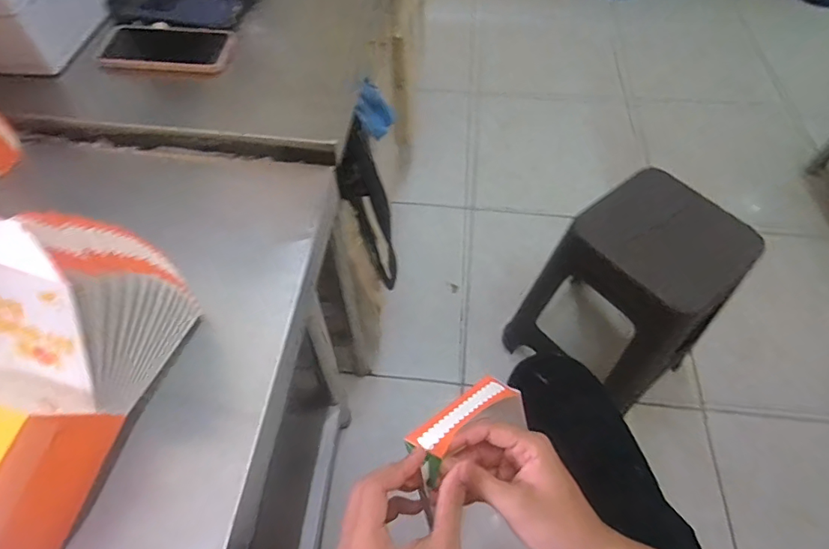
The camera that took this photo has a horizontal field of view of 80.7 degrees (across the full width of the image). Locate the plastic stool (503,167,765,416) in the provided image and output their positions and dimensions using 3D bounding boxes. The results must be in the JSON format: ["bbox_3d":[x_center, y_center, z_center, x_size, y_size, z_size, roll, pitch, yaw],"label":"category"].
[{"bbox_3d":[0.452,0.075,1.075,0.308,0.488,0.306,-27,61,-17],"label":"plastic stool"}]

